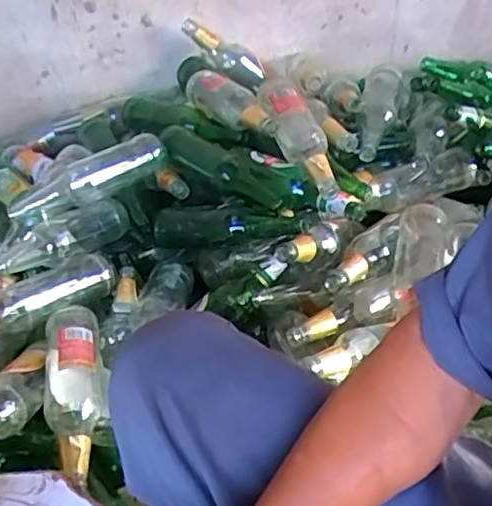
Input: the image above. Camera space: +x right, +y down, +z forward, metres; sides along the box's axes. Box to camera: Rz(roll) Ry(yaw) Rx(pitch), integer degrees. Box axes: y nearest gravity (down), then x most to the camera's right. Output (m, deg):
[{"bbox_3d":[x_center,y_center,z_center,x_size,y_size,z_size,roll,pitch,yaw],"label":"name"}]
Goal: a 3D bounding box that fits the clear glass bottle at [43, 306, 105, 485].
[{"bbox_3d":[-0.215,0.180,0.786,0.074,0.081,0.241,-11,41,-10],"label":"clear glass bottle"}]

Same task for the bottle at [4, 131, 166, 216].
[{"bbox_3d":[-0.248,-0.120,0.981,0.274,0.059,0.067,-34,49,-31],"label":"bottle"}]

